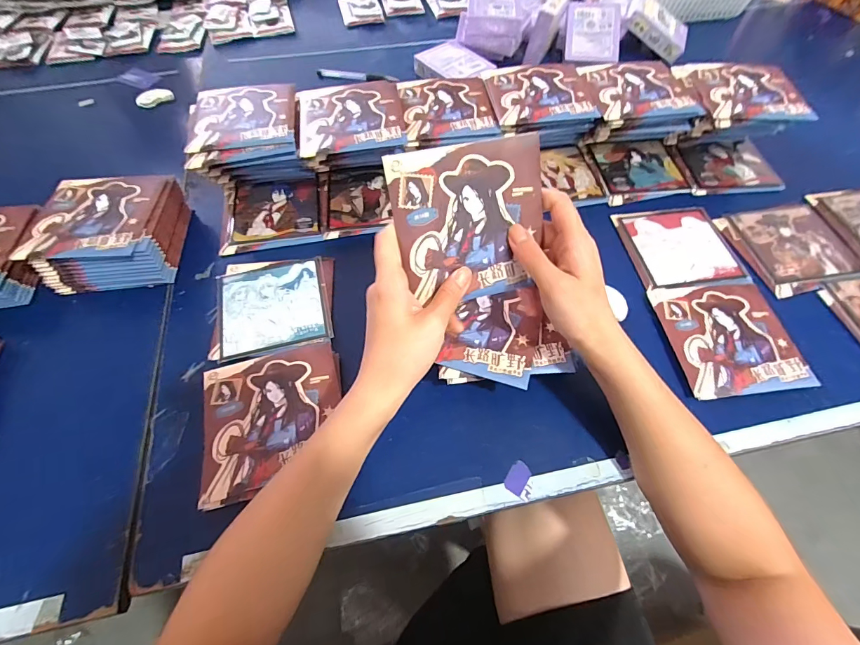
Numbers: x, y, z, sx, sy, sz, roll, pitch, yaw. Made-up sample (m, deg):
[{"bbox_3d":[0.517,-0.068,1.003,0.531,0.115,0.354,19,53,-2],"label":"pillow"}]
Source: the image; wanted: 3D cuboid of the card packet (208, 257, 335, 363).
[{"bbox_3d":[-0.162,-0.020,0.417,0.119,0.009,0.119,-7,60,-4],"label":"card packet"}]

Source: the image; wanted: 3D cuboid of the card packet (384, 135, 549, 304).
[{"bbox_3d":[0.033,-0.076,0.309,0.114,0.116,0.004,-13,23,-7],"label":"card packet"}]

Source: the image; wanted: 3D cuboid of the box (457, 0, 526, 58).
[{"bbox_3d":[0.096,-0.485,0.644,0.093,0.060,0.104,3,60,2],"label":"box"}]

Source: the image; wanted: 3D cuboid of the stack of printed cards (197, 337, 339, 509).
[{"bbox_3d":[-0.138,0.085,0.355,0.120,0.018,0.124,-11,60,-7],"label":"stack of printed cards"}]

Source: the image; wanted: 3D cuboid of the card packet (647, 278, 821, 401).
[{"bbox_3d":[0.293,0.011,0.393,0.118,0.008,0.124,-4,60,-2],"label":"card packet"}]

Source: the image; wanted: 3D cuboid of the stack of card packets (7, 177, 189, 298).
[{"bbox_3d":[-0.345,-0.100,0.433,0.128,0.052,0.127,-4,60,-2],"label":"stack of card packets"}]

